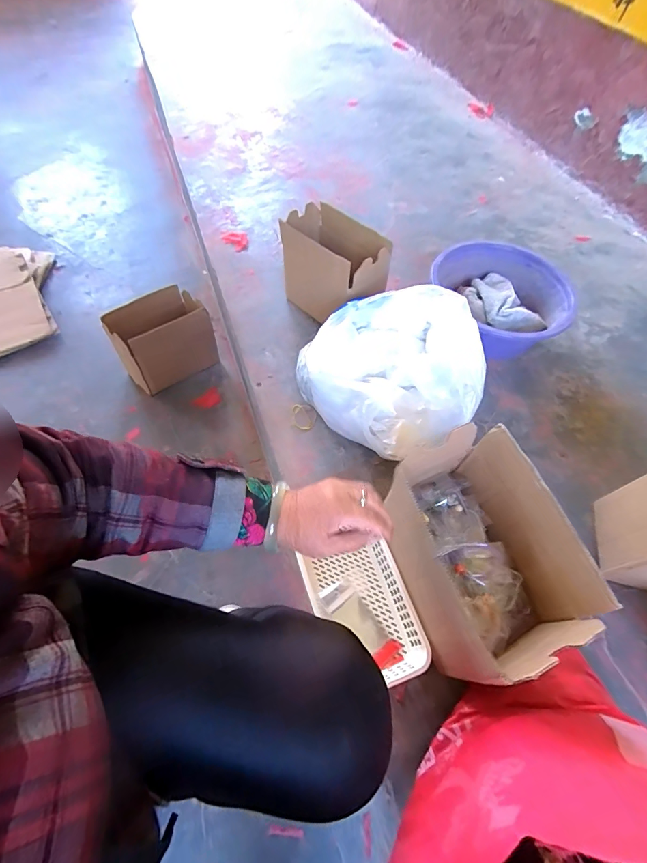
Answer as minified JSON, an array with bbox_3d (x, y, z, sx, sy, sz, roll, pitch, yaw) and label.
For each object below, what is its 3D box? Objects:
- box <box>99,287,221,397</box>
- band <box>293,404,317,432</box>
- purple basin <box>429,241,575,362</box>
[{"bbox_3d":[-0.379,-0.213,0.922,0.207,0.189,0.113,-31,66,-20],"label":"box"},{"bbox_3d":[-0.035,-0.026,0.723,0.043,0.009,0.054,-7,65,-1],"label":"band"},{"bbox_3d":[0.383,-0.277,0.813,0.237,0.093,0.255,2,60,-3],"label":"purple basin"}]

